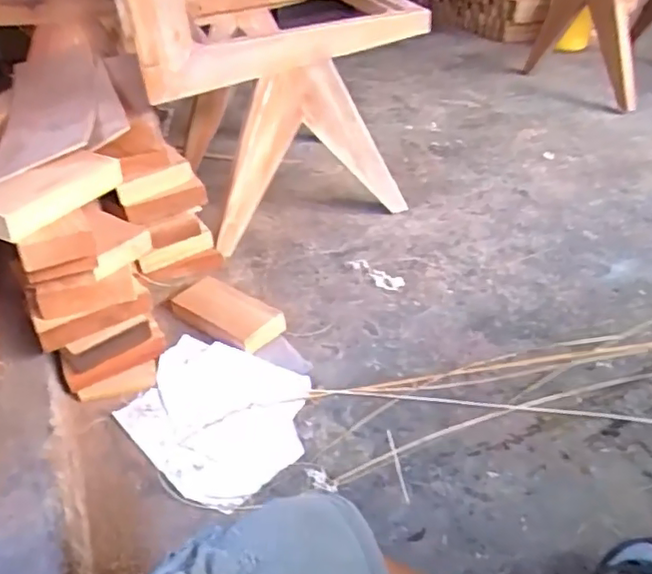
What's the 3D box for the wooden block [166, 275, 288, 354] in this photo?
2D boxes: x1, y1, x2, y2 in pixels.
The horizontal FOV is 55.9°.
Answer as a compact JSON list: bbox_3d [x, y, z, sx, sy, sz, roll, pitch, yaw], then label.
[{"bbox_3d":[-0.192,0.050,1.171,0.233,0.038,0.115,25,47,37],"label":"wooden block"}]

